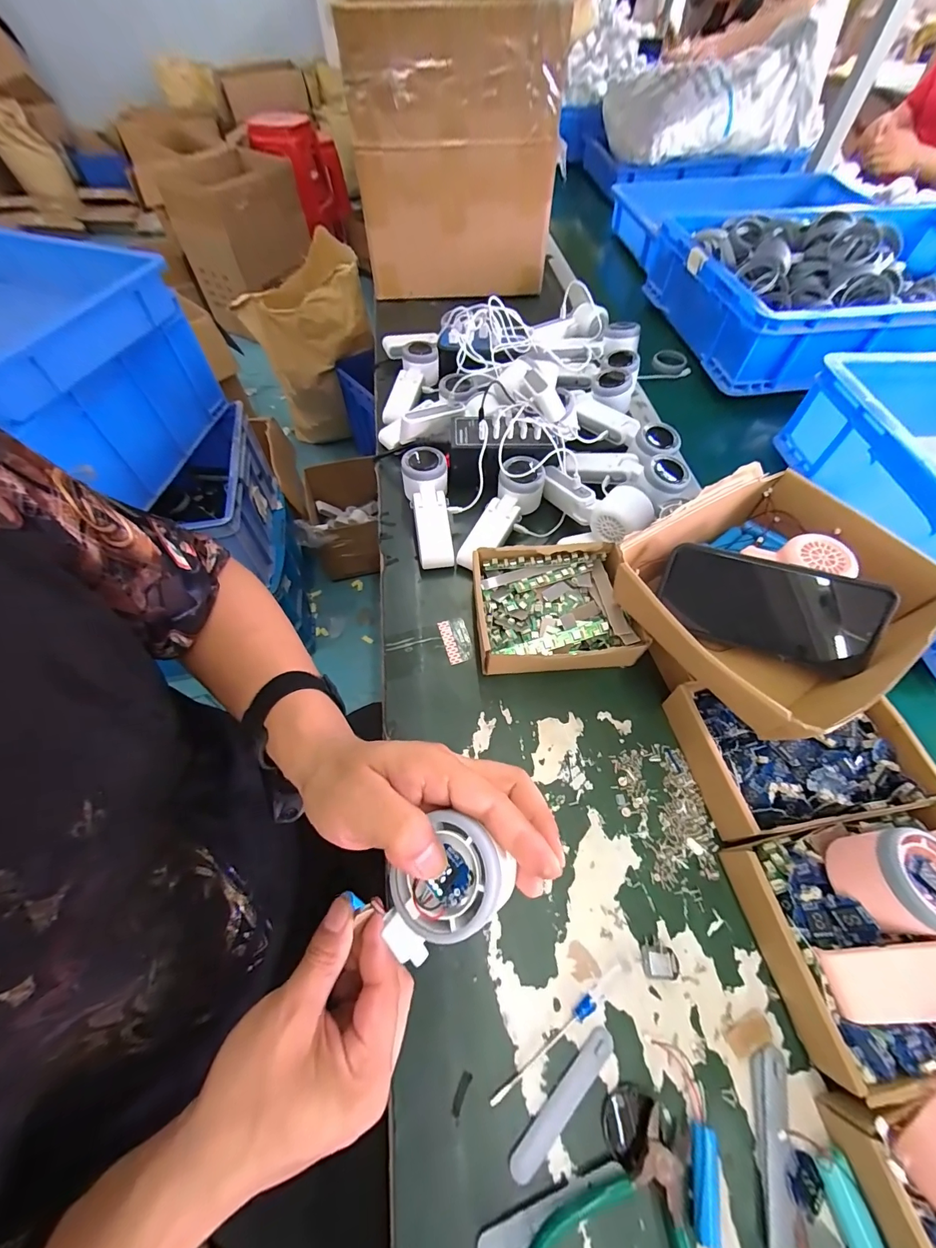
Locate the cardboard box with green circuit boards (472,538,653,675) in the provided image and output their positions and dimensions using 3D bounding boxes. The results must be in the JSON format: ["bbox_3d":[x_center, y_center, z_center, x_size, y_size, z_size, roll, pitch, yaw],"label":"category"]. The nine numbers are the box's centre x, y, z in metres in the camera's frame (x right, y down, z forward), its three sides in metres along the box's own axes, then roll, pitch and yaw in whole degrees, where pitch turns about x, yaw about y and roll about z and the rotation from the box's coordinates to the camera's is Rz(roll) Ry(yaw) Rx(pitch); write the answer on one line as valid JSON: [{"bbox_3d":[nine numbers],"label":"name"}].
[{"bbox_3d":[0.092,-0.020,0.449,0.161,0.046,0.134,-3,59,-2],"label":"cardboard box with green circuit boards"}]

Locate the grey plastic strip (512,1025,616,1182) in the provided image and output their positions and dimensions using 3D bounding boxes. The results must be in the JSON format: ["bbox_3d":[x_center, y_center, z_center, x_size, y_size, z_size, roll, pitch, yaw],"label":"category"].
[{"bbox_3d":[0.064,0.317,0.278,0.094,0.004,0.015,-39,66,-21],"label":"grey plastic strip"}]

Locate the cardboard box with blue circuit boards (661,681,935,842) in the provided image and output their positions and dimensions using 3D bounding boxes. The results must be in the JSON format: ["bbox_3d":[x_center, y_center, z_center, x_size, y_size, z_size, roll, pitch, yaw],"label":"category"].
[{"bbox_3d":[0.284,0.109,0.374,0.166,0.062,0.125,-8,59,-5],"label":"cardboard box with blue circuit boards"}]

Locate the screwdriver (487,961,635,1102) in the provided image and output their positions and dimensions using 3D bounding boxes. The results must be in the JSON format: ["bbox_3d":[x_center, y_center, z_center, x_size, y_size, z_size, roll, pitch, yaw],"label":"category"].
[{"bbox_3d":[0.069,0.285,0.295,0.126,0.005,0.009,-31,64,-17],"label":"screwdriver"}]

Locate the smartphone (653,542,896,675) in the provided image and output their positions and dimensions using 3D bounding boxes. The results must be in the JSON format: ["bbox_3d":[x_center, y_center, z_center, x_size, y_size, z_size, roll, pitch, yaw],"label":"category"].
[{"bbox_3d":[0.261,-0.013,0.374,0.164,0.082,0.012,21,30,22],"label":"smartphone"}]

